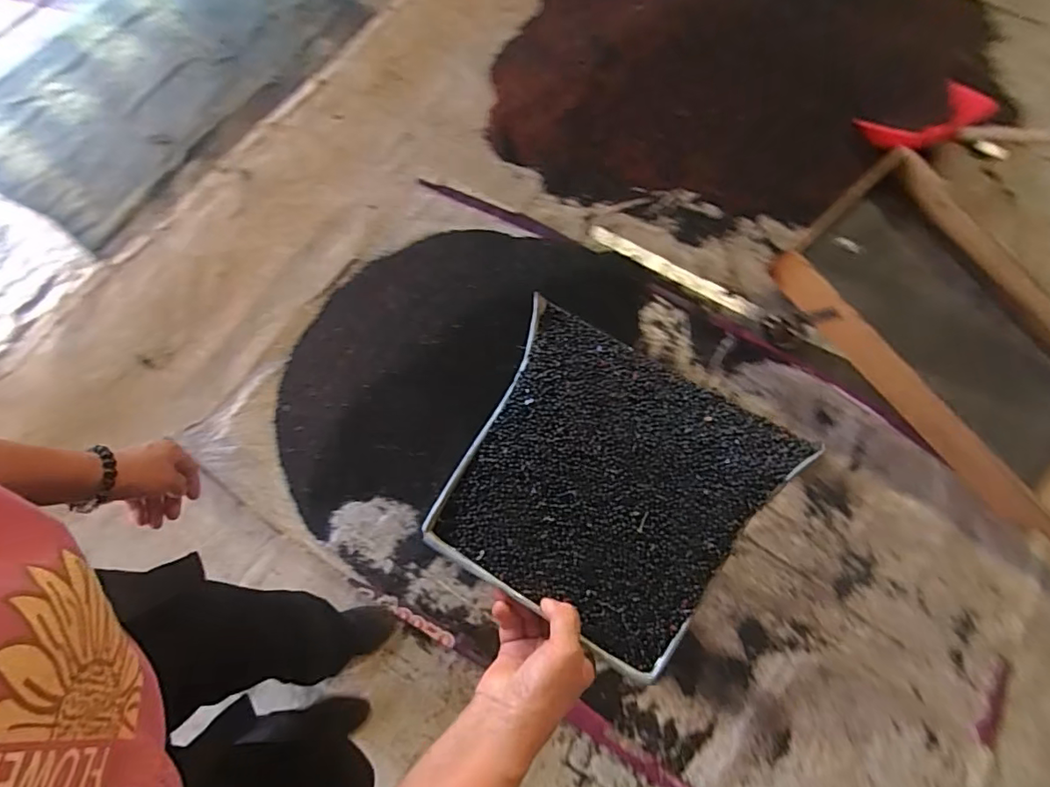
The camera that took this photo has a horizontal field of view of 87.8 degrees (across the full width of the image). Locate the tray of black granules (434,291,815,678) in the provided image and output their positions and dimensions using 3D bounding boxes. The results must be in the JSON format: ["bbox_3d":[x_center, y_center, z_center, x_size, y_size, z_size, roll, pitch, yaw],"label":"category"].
[{"bbox_3d":[0.066,0.070,0.445,0.229,0.030,0.231,31,72,11],"label":"tray of black granules"}]

